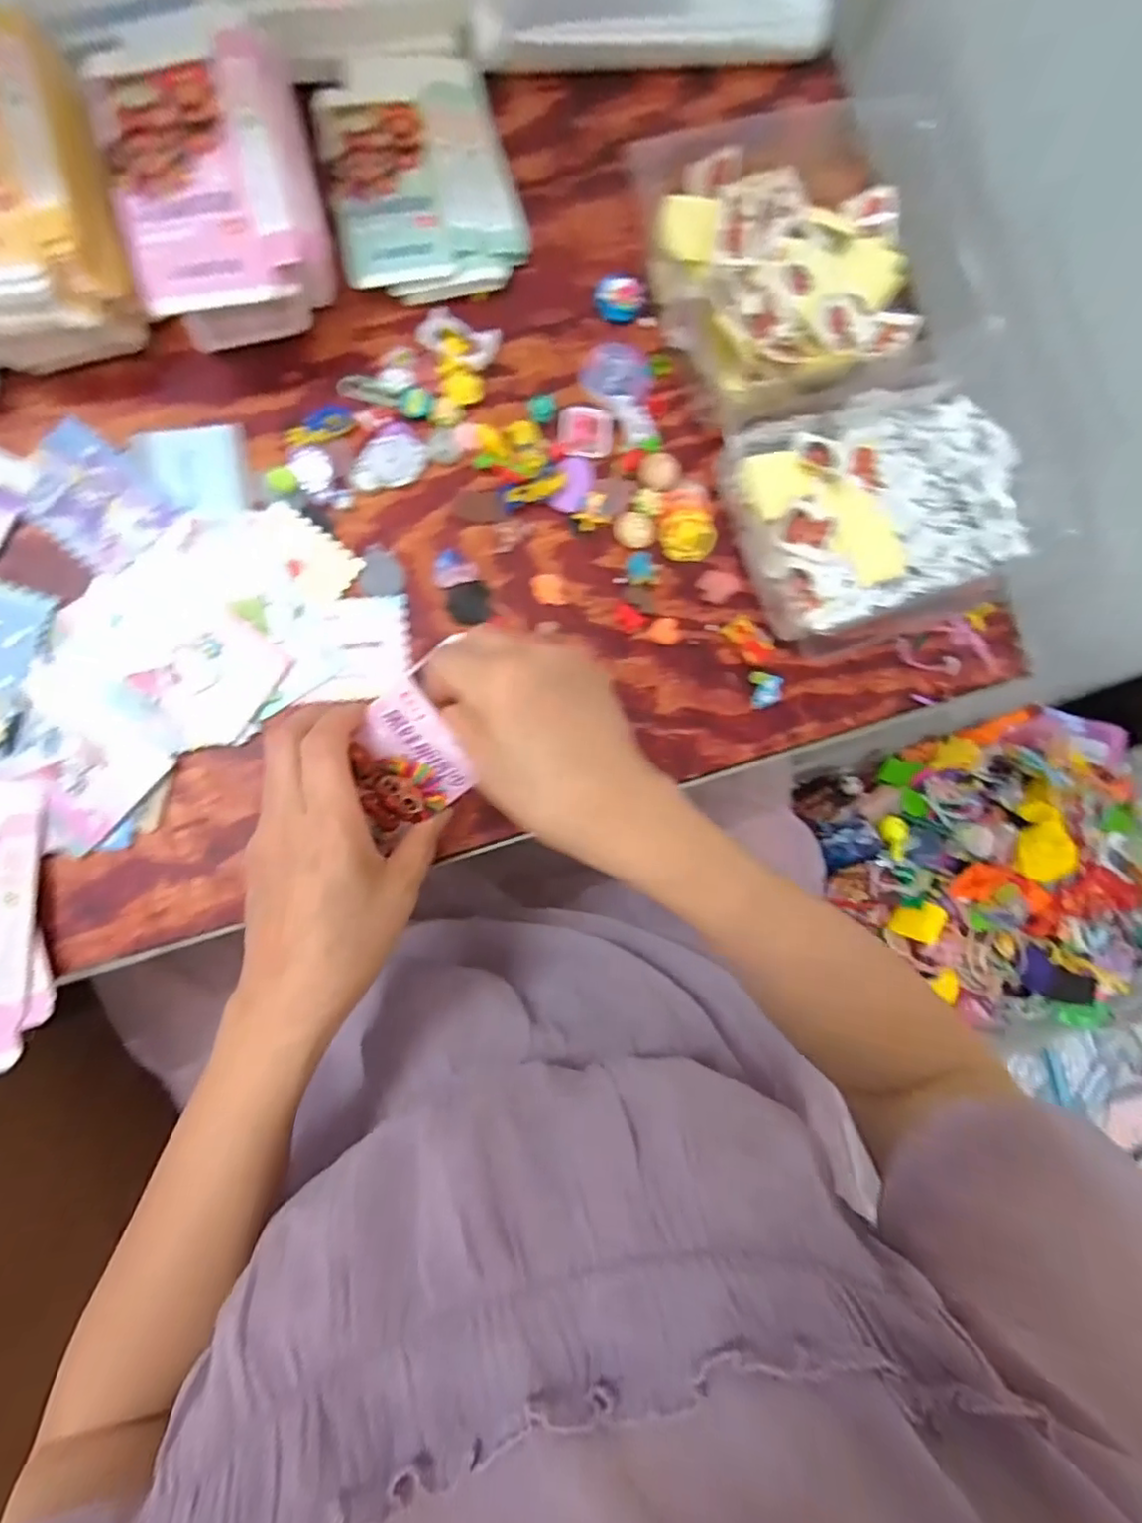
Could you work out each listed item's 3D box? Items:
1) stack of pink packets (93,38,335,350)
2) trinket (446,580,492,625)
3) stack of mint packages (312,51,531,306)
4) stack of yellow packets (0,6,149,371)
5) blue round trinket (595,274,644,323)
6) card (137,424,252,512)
[{"bbox_3d":[-0.195,-0.317,0.358,0.101,0.072,0.137,-13,87,-8],"label":"stack of pink packets"},{"bbox_3d":[-0.063,-0.099,0.392,0.026,0.004,0.025,1,85,-7],"label":"trinket"},{"bbox_3d":[-0.095,-0.372,0.399,0.112,0.019,0.148,-13,87,-8],"label":"stack of mint packages"},{"bbox_3d":[-0.301,-0.301,0.347,0.099,0.068,0.146,-15,87,-8],"label":"stack of yellow packets"},{"bbox_3d":[0.033,-0.312,0.418,0.031,0.012,0.031,1,85,-7],"label":"blue round trinket"},{"bbox_3d":[-0.226,-0.178,0.380,0.058,0.007,0.053,-13,87,-8],"label":"card"}]

